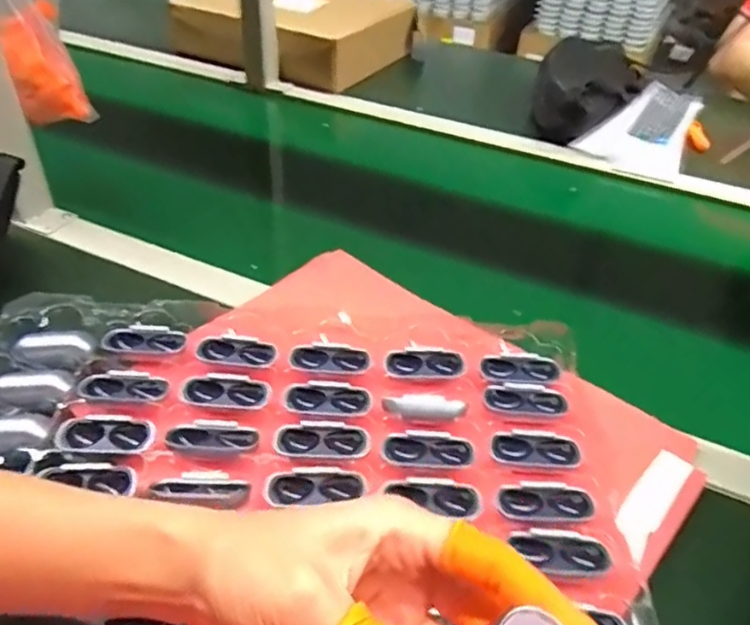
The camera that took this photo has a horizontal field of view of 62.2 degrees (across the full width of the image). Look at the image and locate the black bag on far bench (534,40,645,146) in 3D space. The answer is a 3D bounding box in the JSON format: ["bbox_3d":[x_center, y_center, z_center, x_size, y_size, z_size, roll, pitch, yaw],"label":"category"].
[{"bbox_3d":[0.323,-0.347,0.925,0.103,0.089,0.312,26,45,24],"label":"black bag on far bench"}]

